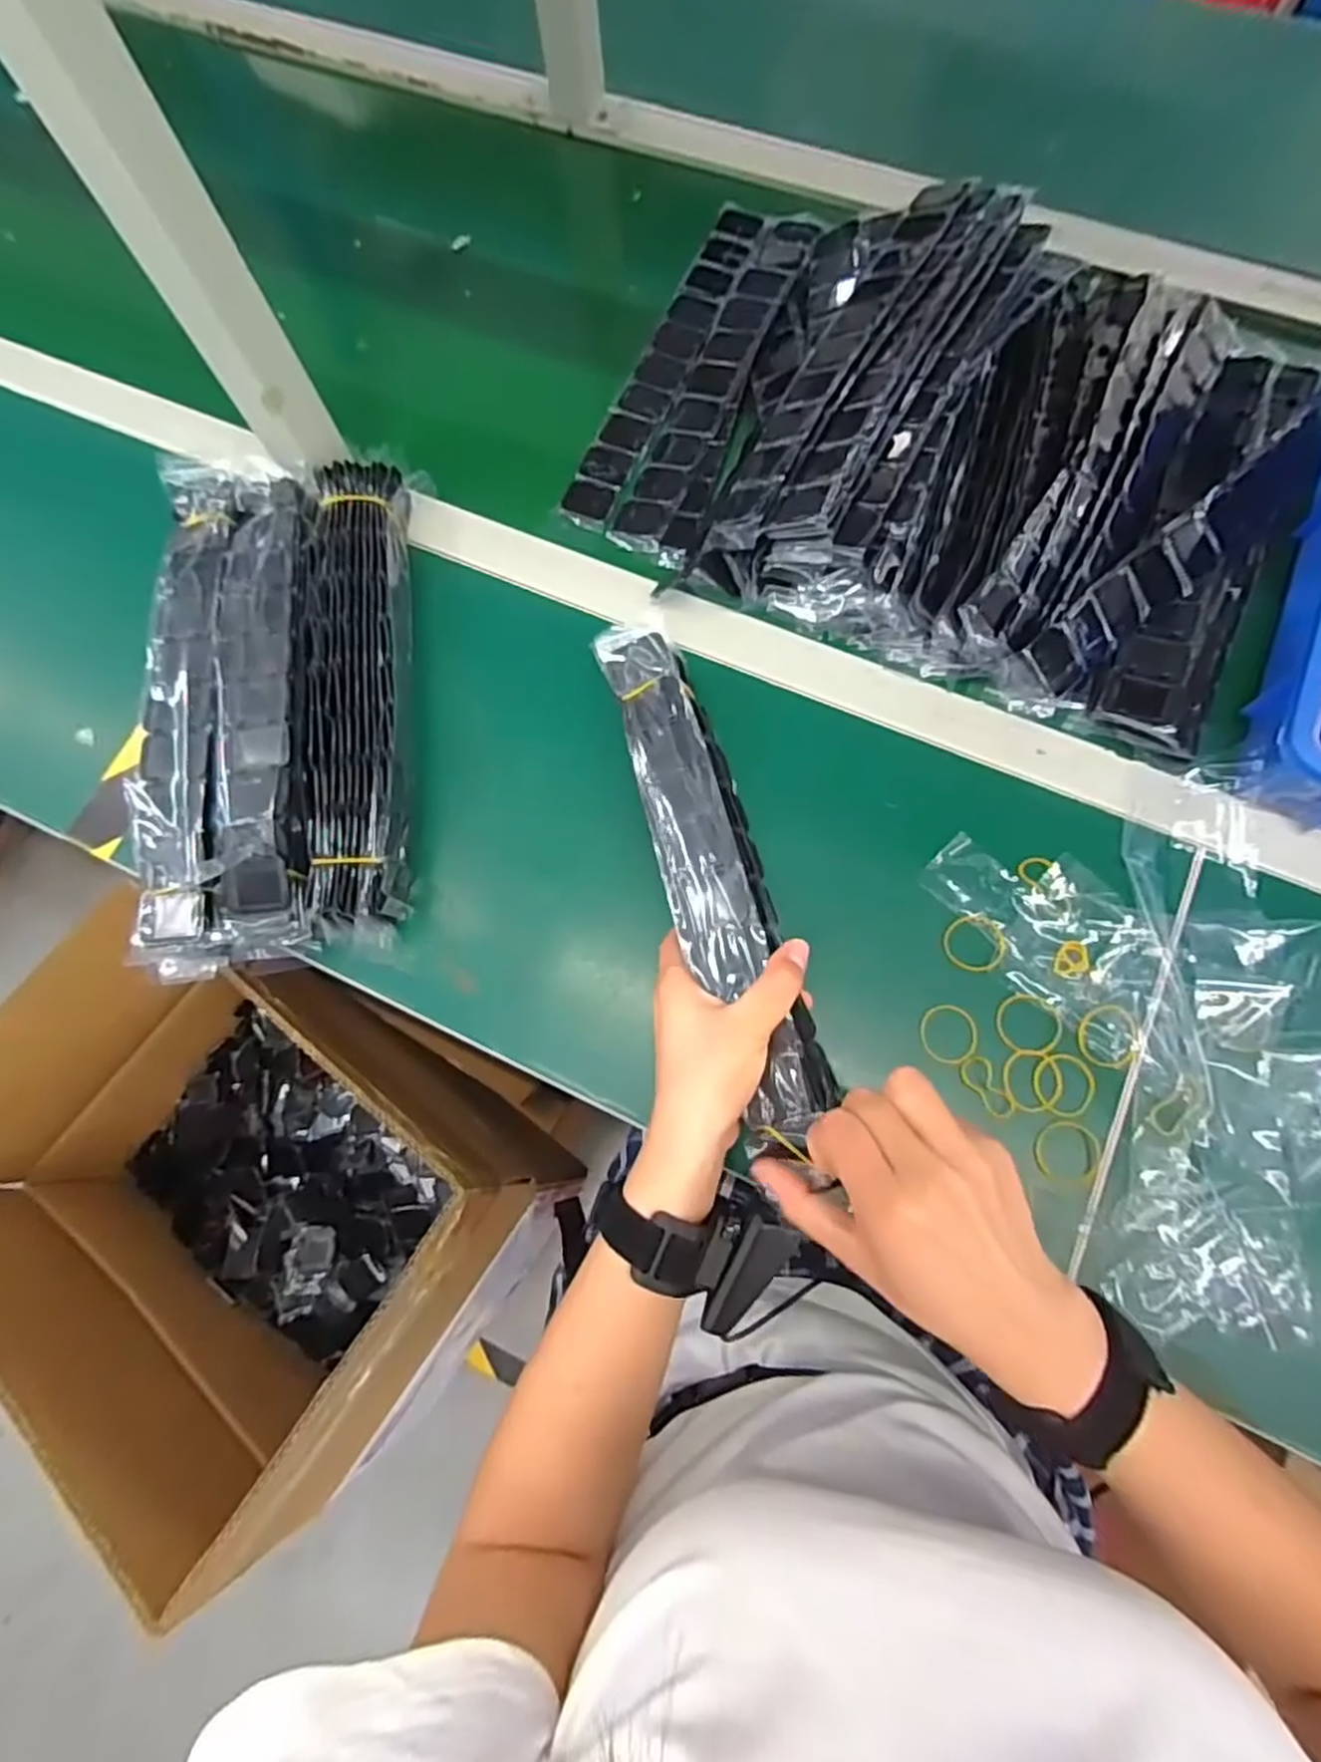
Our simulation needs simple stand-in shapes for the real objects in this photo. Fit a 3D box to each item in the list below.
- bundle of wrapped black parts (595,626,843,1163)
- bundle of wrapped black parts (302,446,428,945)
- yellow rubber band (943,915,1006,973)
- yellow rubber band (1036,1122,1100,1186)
[{"bbox_3d":[0.028,-0.012,0.408,0.056,0.042,0.314,-16,70,-3],"label":"bundle of wrapped black parts"},{"bbox_3d":[-0.196,-0.127,0.482,0.064,0.043,0.337,-7,75,1],"label":"bundle of wrapped black parts"},{"bbox_3d":[0.192,0.038,0.439,0.035,0.004,0.036,-1,75,3],"label":"yellow rubber band"},{"bbox_3d":[0.232,0.155,0.411,0.036,0.004,0.033,-1,75,3],"label":"yellow rubber band"}]

